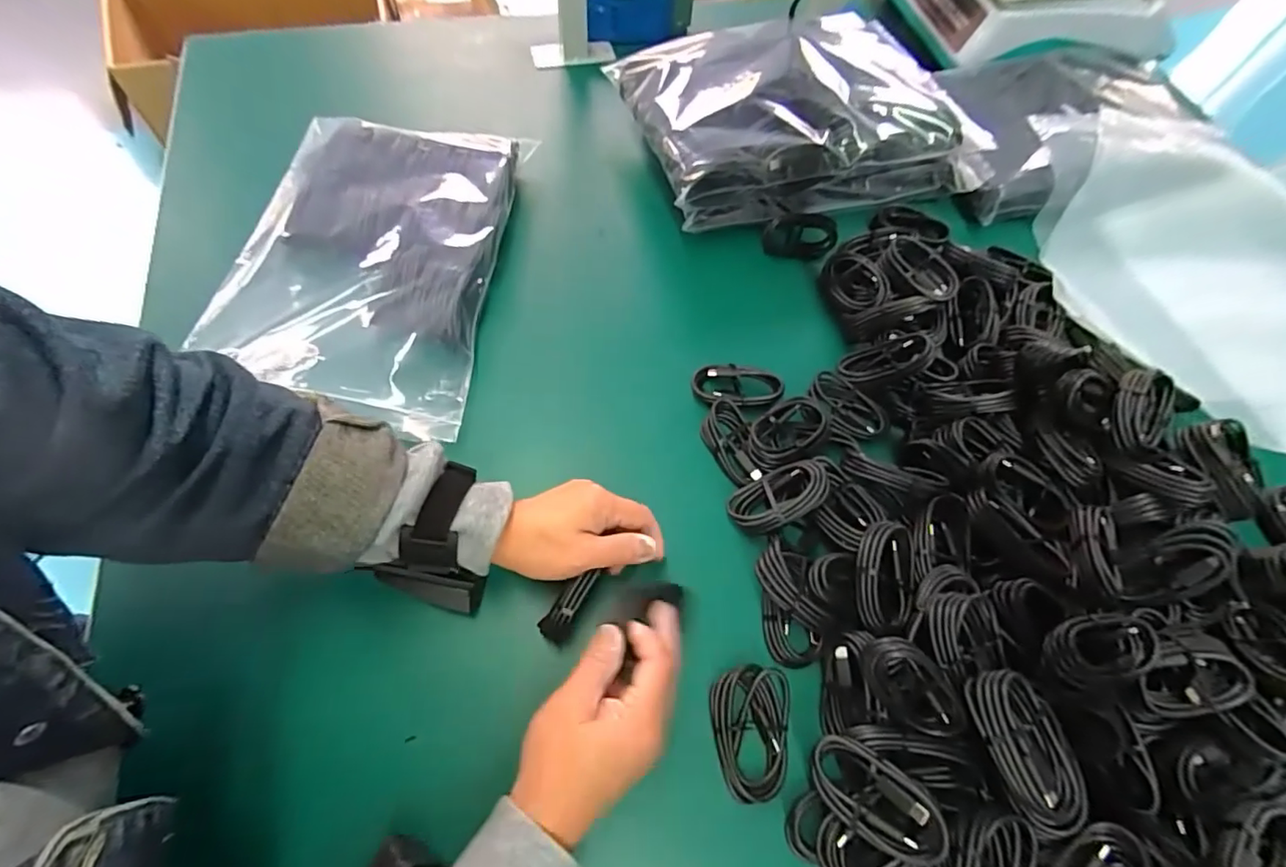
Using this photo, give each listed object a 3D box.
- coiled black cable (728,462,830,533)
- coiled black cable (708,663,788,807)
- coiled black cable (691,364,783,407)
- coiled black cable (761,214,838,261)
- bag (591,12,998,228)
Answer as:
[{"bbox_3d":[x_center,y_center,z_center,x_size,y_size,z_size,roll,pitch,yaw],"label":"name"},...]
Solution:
[{"bbox_3d":[0.102,0.049,0.416,0.075,0.016,0.042,-21,51,17],"label":"coiled black cable"},{"bbox_3d":[0.069,0.193,0.359,0.050,0.010,0.077,9,63,1],"label":"coiled black cable"},{"bbox_3d":[0.080,-0.041,0.470,0.074,0.013,0.034,5,63,-1],"label":"coiled black cable"},{"bbox_3d":[0.158,-0.197,0.556,0.072,0.043,0.016,-1,28,0],"label":"coiled black cable"},{"bbox_3d":[0.164,-0.335,0.585,0.341,0.086,0.228,-14,65,-10],"label":"bag"}]

